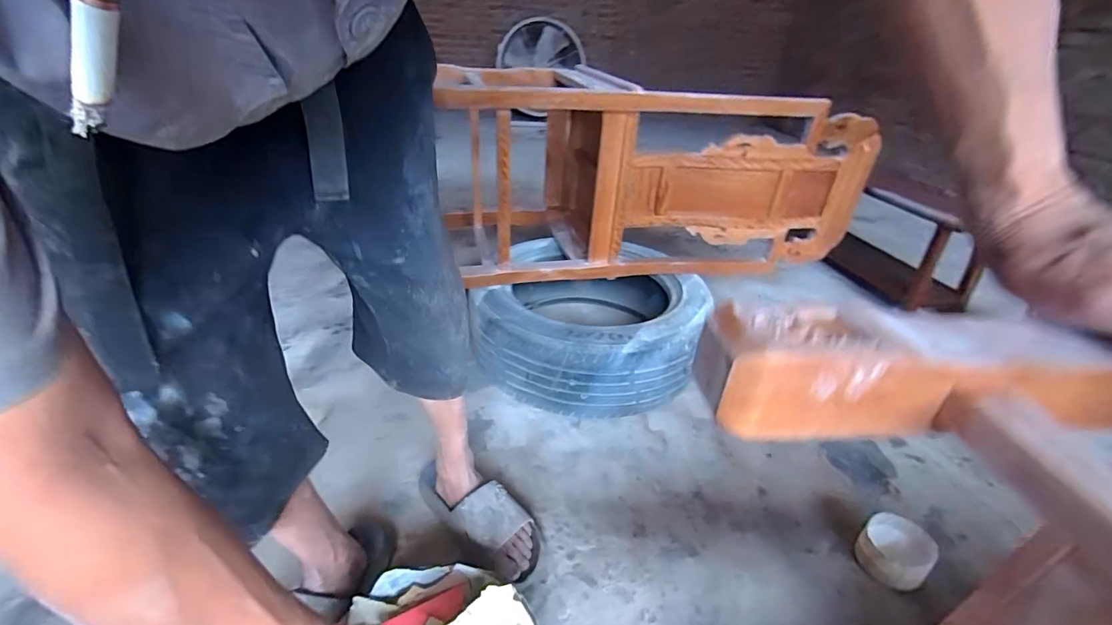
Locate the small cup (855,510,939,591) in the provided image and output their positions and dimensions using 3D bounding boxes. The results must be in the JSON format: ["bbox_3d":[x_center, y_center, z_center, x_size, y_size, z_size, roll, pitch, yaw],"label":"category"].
[{"bbox_3d":[0.544,0.385,0.756,0.110,0.069,0.091,-23,40,-36],"label":"small cup"}]

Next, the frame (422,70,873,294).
[{"bbox_3d":[0.244,-0.363,1.241,1.003,0.418,0.422,-1,32,-7],"label":"frame"}]

